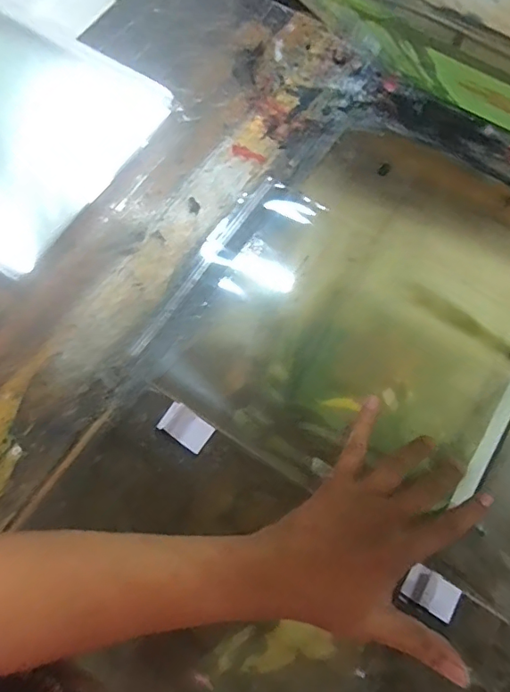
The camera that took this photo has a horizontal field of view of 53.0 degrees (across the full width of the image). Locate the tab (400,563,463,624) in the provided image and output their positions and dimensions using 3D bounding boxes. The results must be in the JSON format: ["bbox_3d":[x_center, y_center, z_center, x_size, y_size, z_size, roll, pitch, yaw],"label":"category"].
[{"bbox_3d":[0.137,0.189,0.391,0.038,0.012,0.027,33,72,11],"label":"tab"}]

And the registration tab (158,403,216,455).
[{"bbox_3d":[-0.059,0.069,0.436,0.043,0.008,0.028,33,72,11],"label":"registration tab"}]

